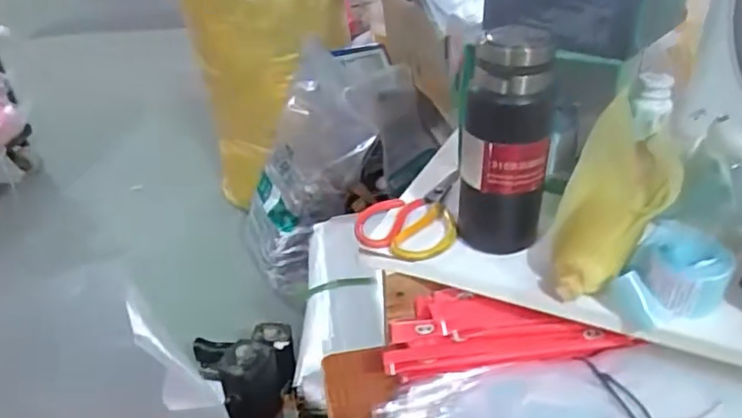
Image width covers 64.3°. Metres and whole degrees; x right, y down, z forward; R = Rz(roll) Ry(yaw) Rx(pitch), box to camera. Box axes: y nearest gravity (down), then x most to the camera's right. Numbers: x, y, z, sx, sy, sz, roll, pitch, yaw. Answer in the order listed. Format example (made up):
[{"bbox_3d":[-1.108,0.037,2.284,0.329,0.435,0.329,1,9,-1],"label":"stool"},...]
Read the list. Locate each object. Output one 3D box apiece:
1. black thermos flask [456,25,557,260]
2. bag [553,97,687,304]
[{"bbox_3d":[0.132,-0.061,0.578,0.082,0.214,0.084,6,35,12],"label":"black thermos flask"},{"bbox_3d":[0.228,-0.004,0.551,0.088,0.039,0.192,18,78,27],"label":"bag"}]

